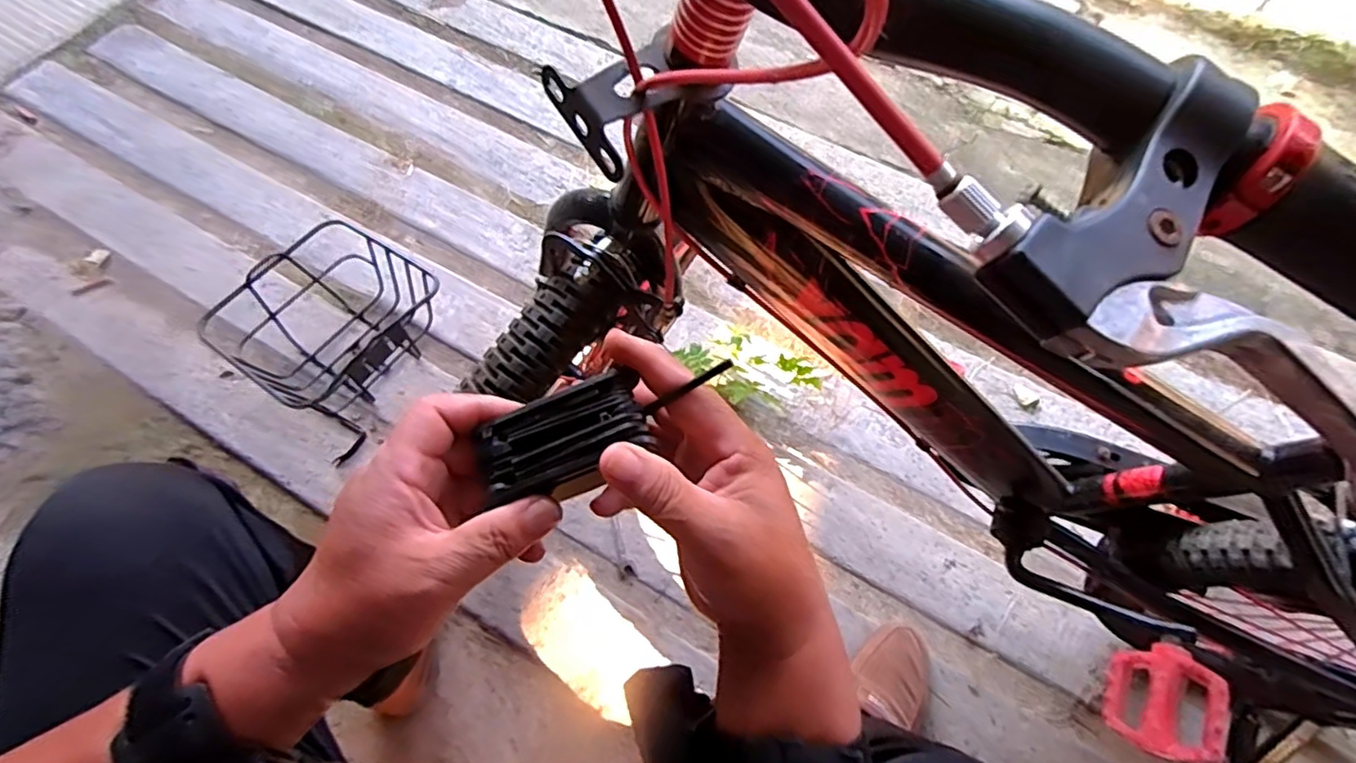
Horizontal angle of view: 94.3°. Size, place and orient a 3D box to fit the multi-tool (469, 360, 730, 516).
[{"bbox_3d":[-0.035,0.021,0.292,0.116,0.021,0.050,-18,68,-5],"label":"multi-tool"}]

